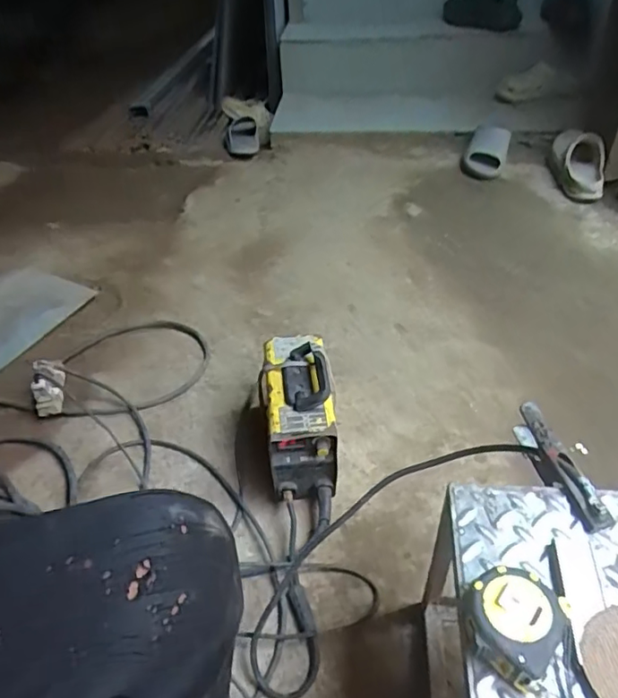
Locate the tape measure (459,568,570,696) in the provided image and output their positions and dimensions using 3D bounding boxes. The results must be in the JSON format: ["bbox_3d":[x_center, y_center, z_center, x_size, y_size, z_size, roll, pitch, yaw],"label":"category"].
[{"bbox_3d":[0.174,0.233,0.491,0.080,0.040,0.081,27,50,29],"label":"tape measure"}]

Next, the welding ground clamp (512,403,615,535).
[{"bbox_3d":[0.270,0.134,0.638,0.028,0.060,0.166,-9,41,-6],"label":"welding ground clamp"}]

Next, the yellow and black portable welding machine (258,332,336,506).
[{"bbox_3d":[-0.015,0.111,0.946,0.110,0.190,0.205,-4,41,-1],"label":"yellow and black portable welding machine"}]

